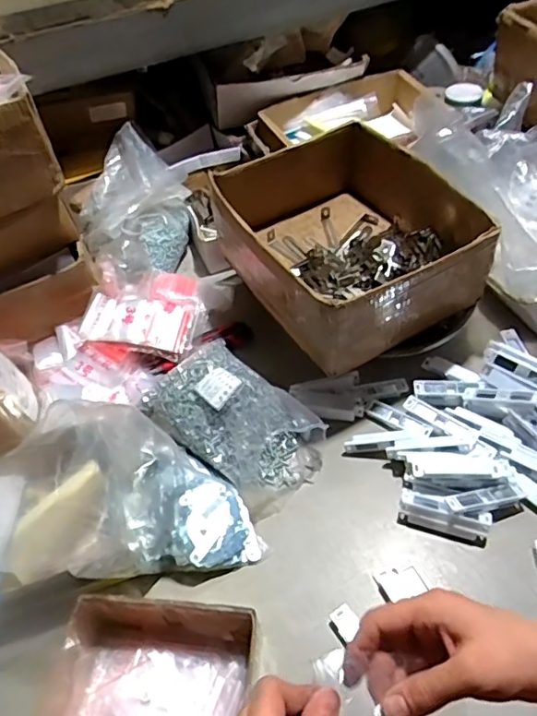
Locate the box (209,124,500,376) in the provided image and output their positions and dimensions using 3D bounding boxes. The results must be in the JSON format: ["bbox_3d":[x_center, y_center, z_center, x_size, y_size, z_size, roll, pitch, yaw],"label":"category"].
[{"bbox_3d":[0.100,-0.152,0.731,0.258,0.120,0.286,-25,52,-14],"label":"box"}]

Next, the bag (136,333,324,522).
[{"bbox_3d":[-0.041,0.073,0.701,0.134,0.089,0.218,-39,56,-24],"label":"bag"}]

